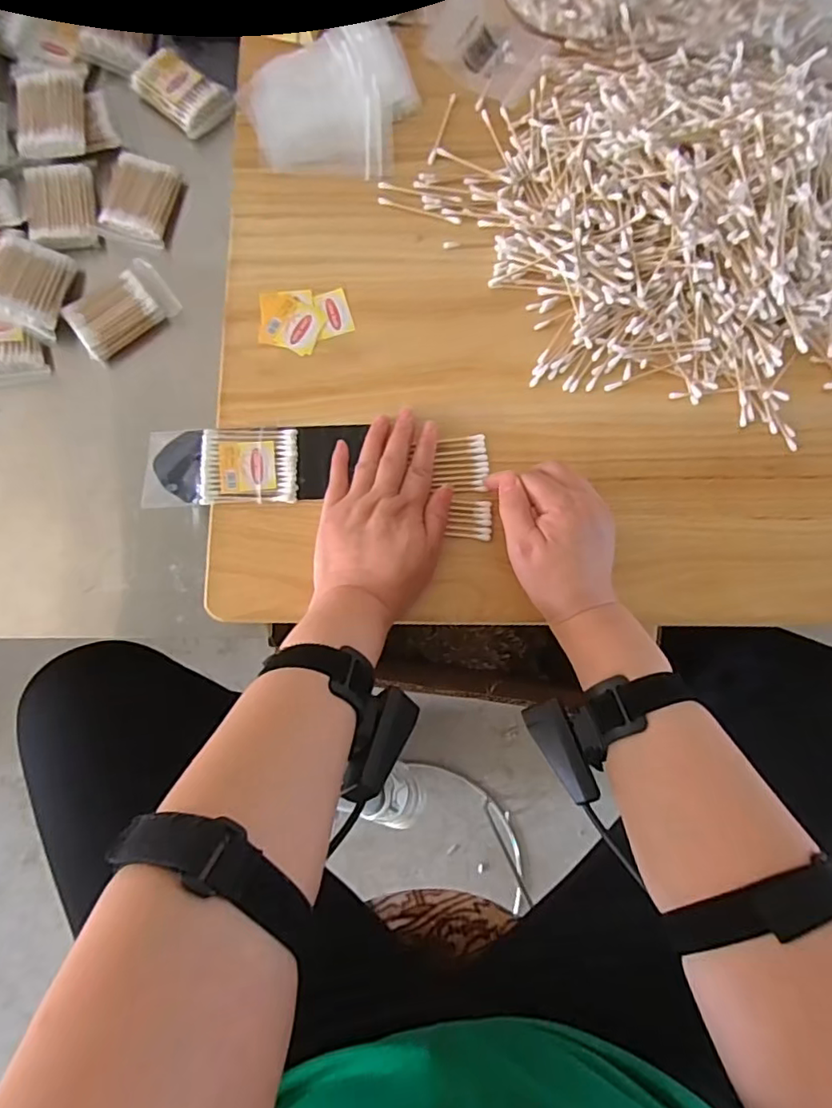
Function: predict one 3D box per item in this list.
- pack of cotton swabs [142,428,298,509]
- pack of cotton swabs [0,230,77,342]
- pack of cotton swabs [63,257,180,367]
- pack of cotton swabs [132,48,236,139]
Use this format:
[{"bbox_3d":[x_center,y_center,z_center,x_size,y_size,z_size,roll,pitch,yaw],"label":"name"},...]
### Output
[{"bbox_3d":[-0.155,-0.069,0.449,0.120,0.015,0.061,-2,82,-3],"label":"pack of cotton swabs"},{"bbox_3d":[-0.342,-0.236,0.487,0.065,0.028,0.078,16,81,0],"label":"pack of cotton swabs"},{"bbox_3d":[-0.263,-0.219,0.504,0.088,0.019,0.055,-38,85,-7],"label":"pack of cotton swabs"},{"bbox_3d":[-0.219,-0.434,0.535,0.081,0.024,0.054,39,82,4],"label":"pack of cotton swabs"}]

